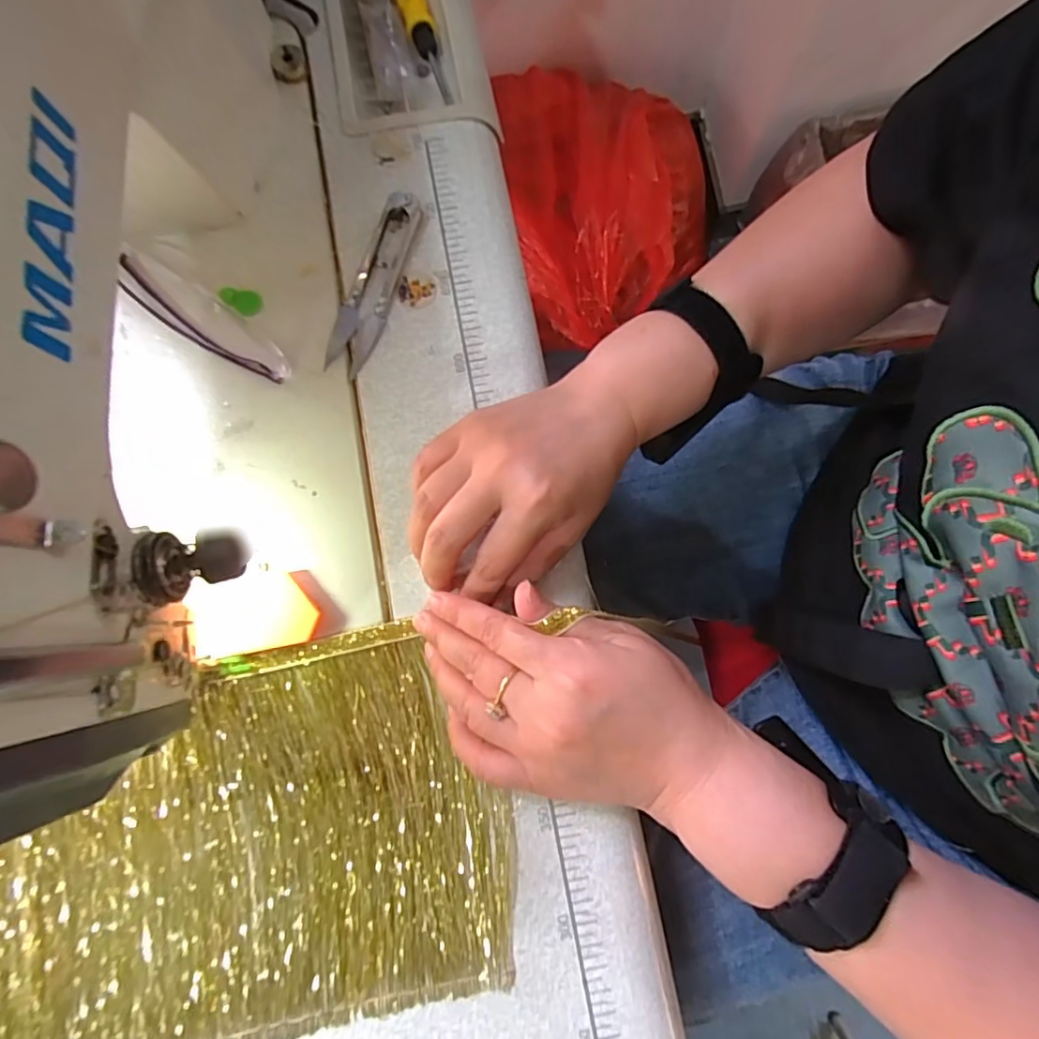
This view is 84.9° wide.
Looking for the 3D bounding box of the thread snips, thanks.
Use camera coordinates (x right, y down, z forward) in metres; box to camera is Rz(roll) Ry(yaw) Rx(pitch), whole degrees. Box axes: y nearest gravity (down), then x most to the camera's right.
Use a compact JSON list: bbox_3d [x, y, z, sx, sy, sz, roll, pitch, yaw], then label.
[{"bbox_3d":[-0.086,-0.143,0.340,0.026,0.006,0.118,18,80,2],"label":"thread snips"}]

